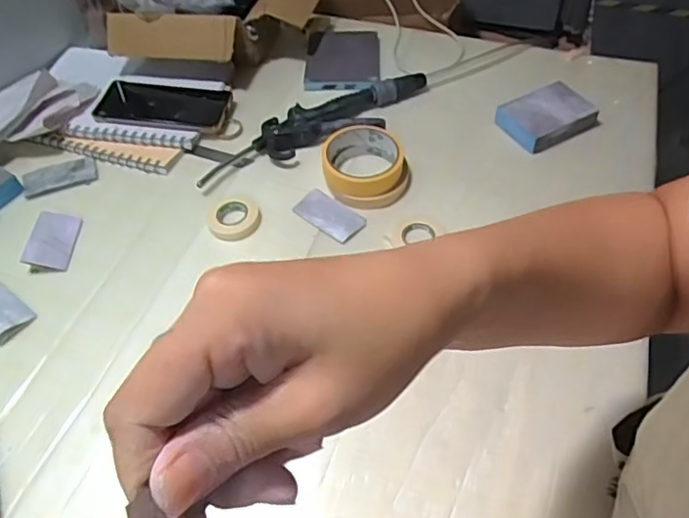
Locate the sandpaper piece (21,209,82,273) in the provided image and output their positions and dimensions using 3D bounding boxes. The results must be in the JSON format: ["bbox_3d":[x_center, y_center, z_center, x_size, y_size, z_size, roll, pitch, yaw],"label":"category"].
[{"bbox_3d":[-0.305,-0.021,0.600,0.040,0.017,0.069,-1,52,1],"label":"sandpaper piece"}]

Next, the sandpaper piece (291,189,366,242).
[{"bbox_3d":[-0.016,-0.046,0.619,0.075,0.010,0.040,34,61,25],"label":"sandpaper piece"}]

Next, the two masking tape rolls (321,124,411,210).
[{"bbox_3d":[0.024,-0.104,0.628,0.092,0.039,0.092,-1,52,1],"label":"two masking tape rolls"}]

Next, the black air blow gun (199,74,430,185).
[{"bbox_3d":[-0.036,-0.165,0.689,0.298,0.028,0.064,-26,56,-17],"label":"black air blow gun"}]

